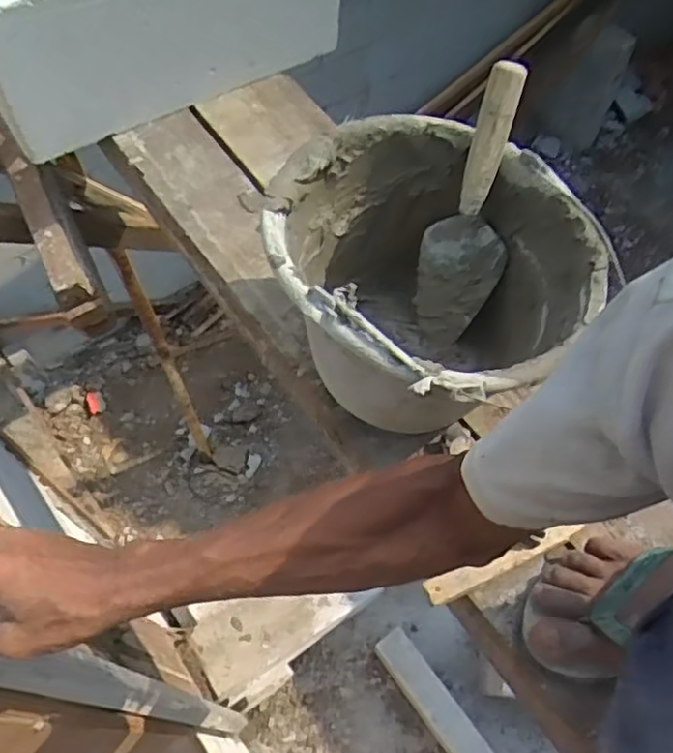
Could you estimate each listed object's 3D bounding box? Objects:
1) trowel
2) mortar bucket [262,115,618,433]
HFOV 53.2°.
[{"bbox_3d":[0.134,-0.165,0.648,0.077,0.254,0.064,6,34,-3],"label":"trowel"},{"bbox_3d":[0.080,-0.071,0.643,0.292,0.199,0.251,40,68,19],"label":"mortar bucket"}]

